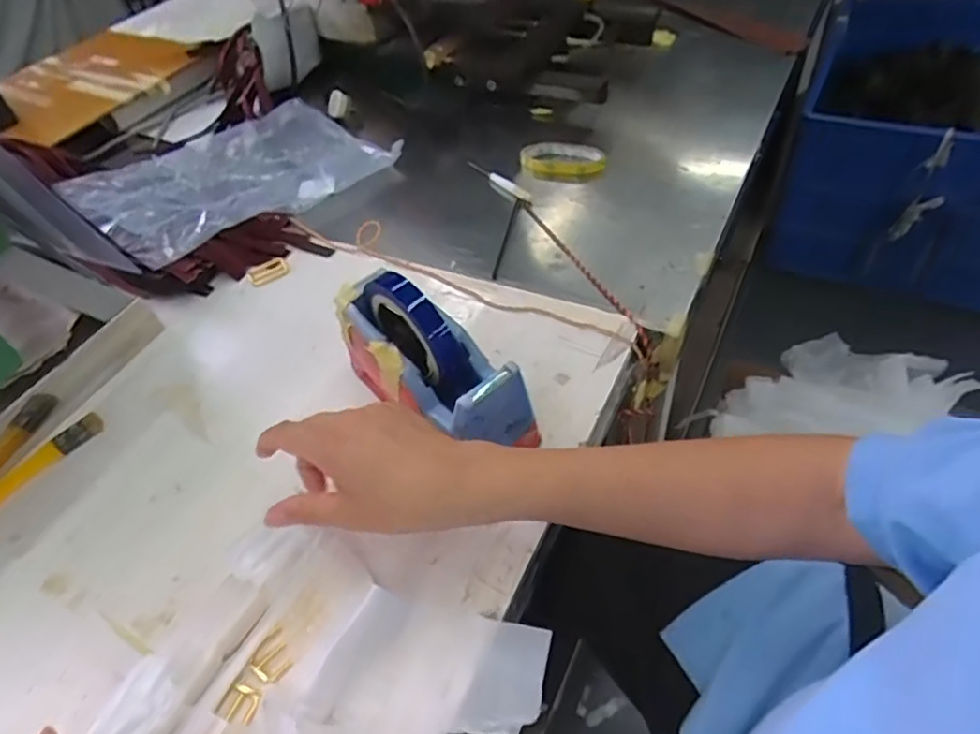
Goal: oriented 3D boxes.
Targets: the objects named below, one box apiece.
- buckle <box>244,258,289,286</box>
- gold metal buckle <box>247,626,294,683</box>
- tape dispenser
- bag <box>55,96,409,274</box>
[{"bbox_3d":[-0.261,-0.112,0.734,0.049,0.004,0.035,-24,50,-14],"label":"buckle"},{"bbox_3d":[-0.149,0.200,0.428,0.029,0.009,0.030,33,60,31],"label":"gold metal buckle"},{"bbox_3d":[-0.051,-0.007,0.529,0.079,0.124,0.196,-34,53,-22],"label":"tape dispenser"},{"bbox_3d":[-0.349,-0.268,0.847,0.373,0.065,0.270,-38,55,-25],"label":"bag"}]

